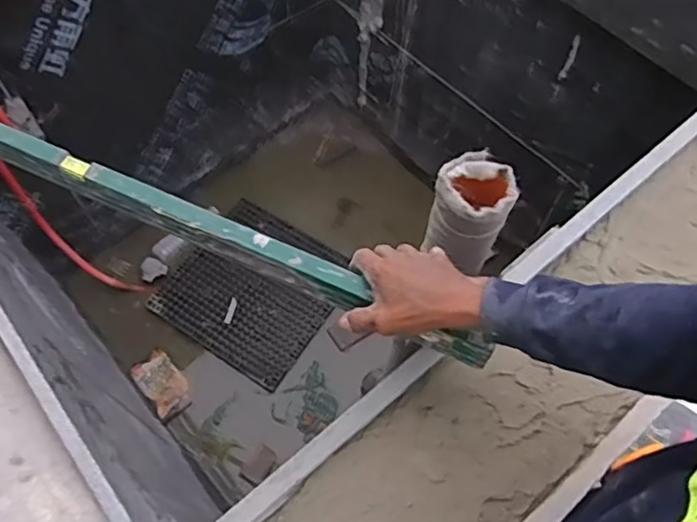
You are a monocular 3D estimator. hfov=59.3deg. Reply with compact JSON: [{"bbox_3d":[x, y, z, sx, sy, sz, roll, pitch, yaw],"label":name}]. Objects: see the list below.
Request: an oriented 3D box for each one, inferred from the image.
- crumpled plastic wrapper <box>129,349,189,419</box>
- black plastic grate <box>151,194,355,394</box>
[{"bbox_3d":[-0.570,0.362,1.863,0.120,0.017,0.196,-38,69,-18],"label":"crumpled plastic wrapper"},{"bbox_3d":[-0.293,0.068,1.943,0.492,0.030,0.505,30,68,15],"label":"black plastic grate"}]

